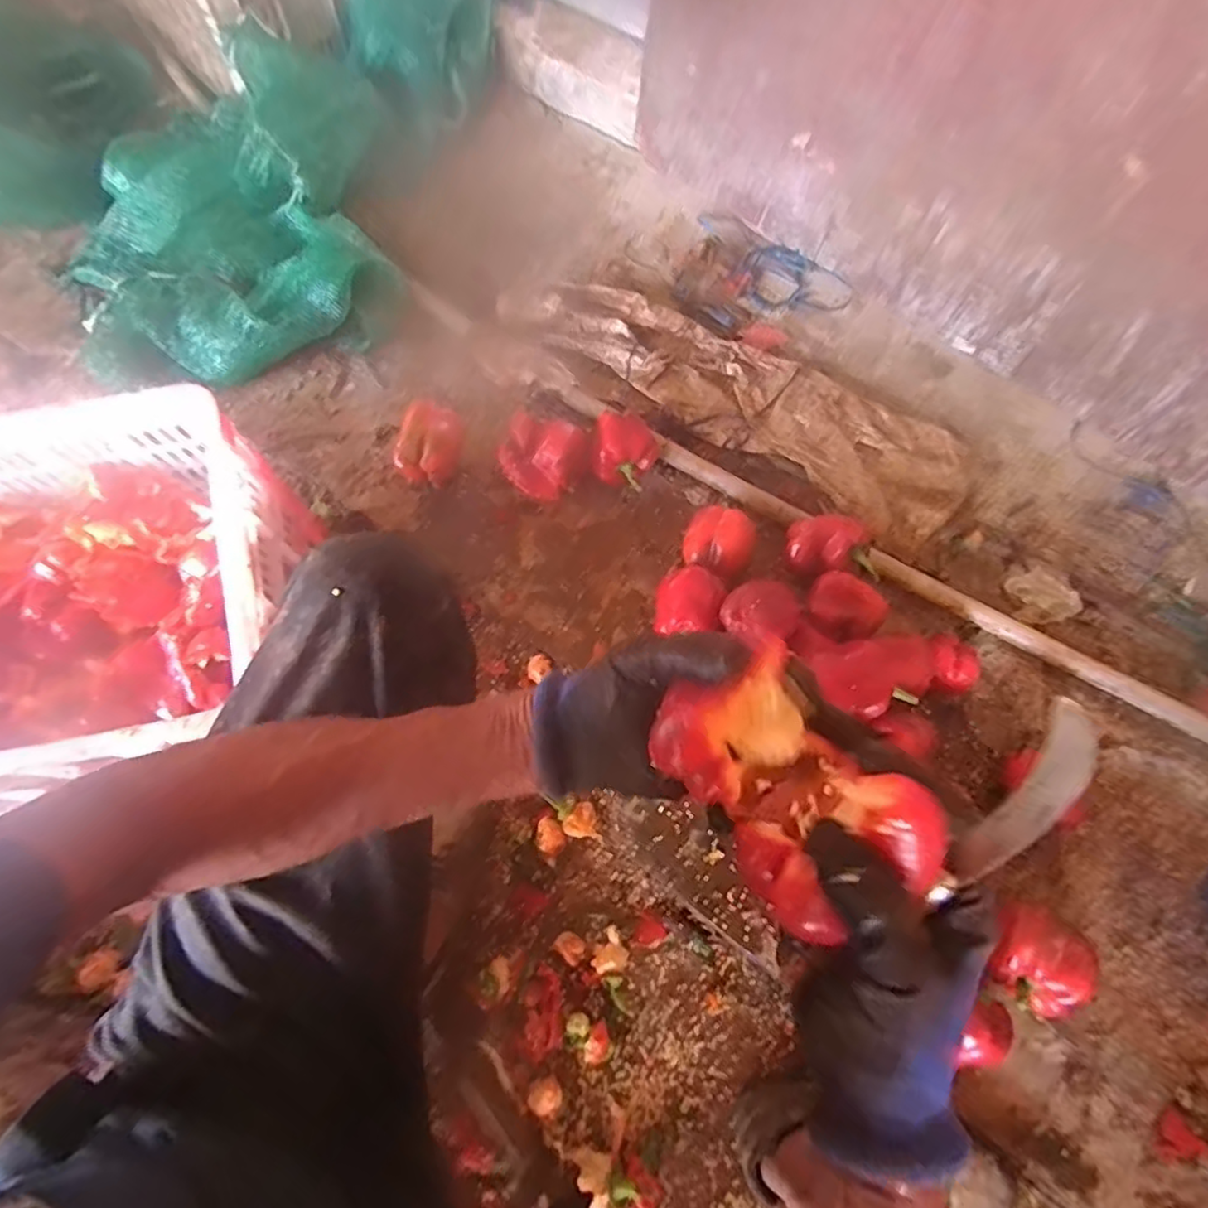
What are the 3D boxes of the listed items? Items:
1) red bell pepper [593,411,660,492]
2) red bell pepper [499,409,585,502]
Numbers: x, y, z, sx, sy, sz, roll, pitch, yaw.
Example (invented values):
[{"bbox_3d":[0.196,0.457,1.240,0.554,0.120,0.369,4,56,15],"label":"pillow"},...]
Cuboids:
[{"bbox_3d":[0.024,-0.214,0.906,0.094,0.079,0.069,18,66,5],"label":"red bell pepper"},{"bbox_3d":[-0.091,-0.207,0.900,0.103,0.080,0.111,24,66,8],"label":"red bell pepper"}]

